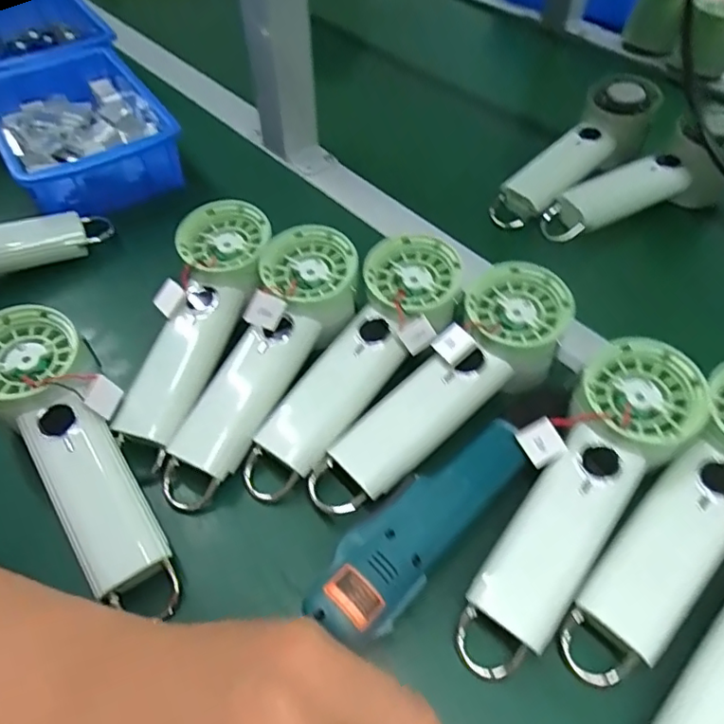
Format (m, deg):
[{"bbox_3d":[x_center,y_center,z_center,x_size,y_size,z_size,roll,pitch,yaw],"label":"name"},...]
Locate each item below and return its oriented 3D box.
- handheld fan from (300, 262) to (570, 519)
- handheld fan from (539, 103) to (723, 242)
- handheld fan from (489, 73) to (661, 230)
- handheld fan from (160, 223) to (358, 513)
[{"bbox_3d":[0.052,0.017,0.334,0.196,0.034,0.062,-43,61,-11],"label":"handheld fan"},{"bbox_3d":[0.240,-0.159,0.477,0.177,0.066,0.064,-25,55,-17],"label":"handheld fan"},{"bbox_3d":[0.186,-0.183,0.505,0.181,0.046,0.051,-40,59,-7],"label":"handheld fan"},{"bbox_3d":[-0.061,-0.003,0.348,0.058,0.041,0.193,21,69,17],"label":"handheld fan"}]

